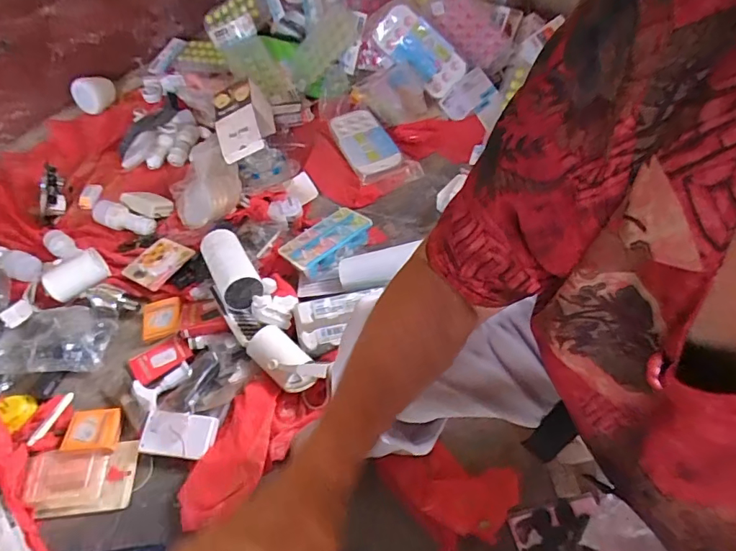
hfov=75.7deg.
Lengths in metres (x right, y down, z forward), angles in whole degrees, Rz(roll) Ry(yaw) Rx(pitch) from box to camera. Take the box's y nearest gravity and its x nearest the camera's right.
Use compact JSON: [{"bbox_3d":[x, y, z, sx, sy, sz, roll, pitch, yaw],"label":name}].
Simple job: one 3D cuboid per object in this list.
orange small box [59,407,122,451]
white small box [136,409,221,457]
[{"bbox_3d":[-0.472,0.262,0.812,0.081,0.023,0.065,-3,54,0],"label":"orange small box"},{"bbox_3d":[-0.318,0.266,0.794,0.122,0.023,0.069,3,54,5],"label":"white small box"}]

